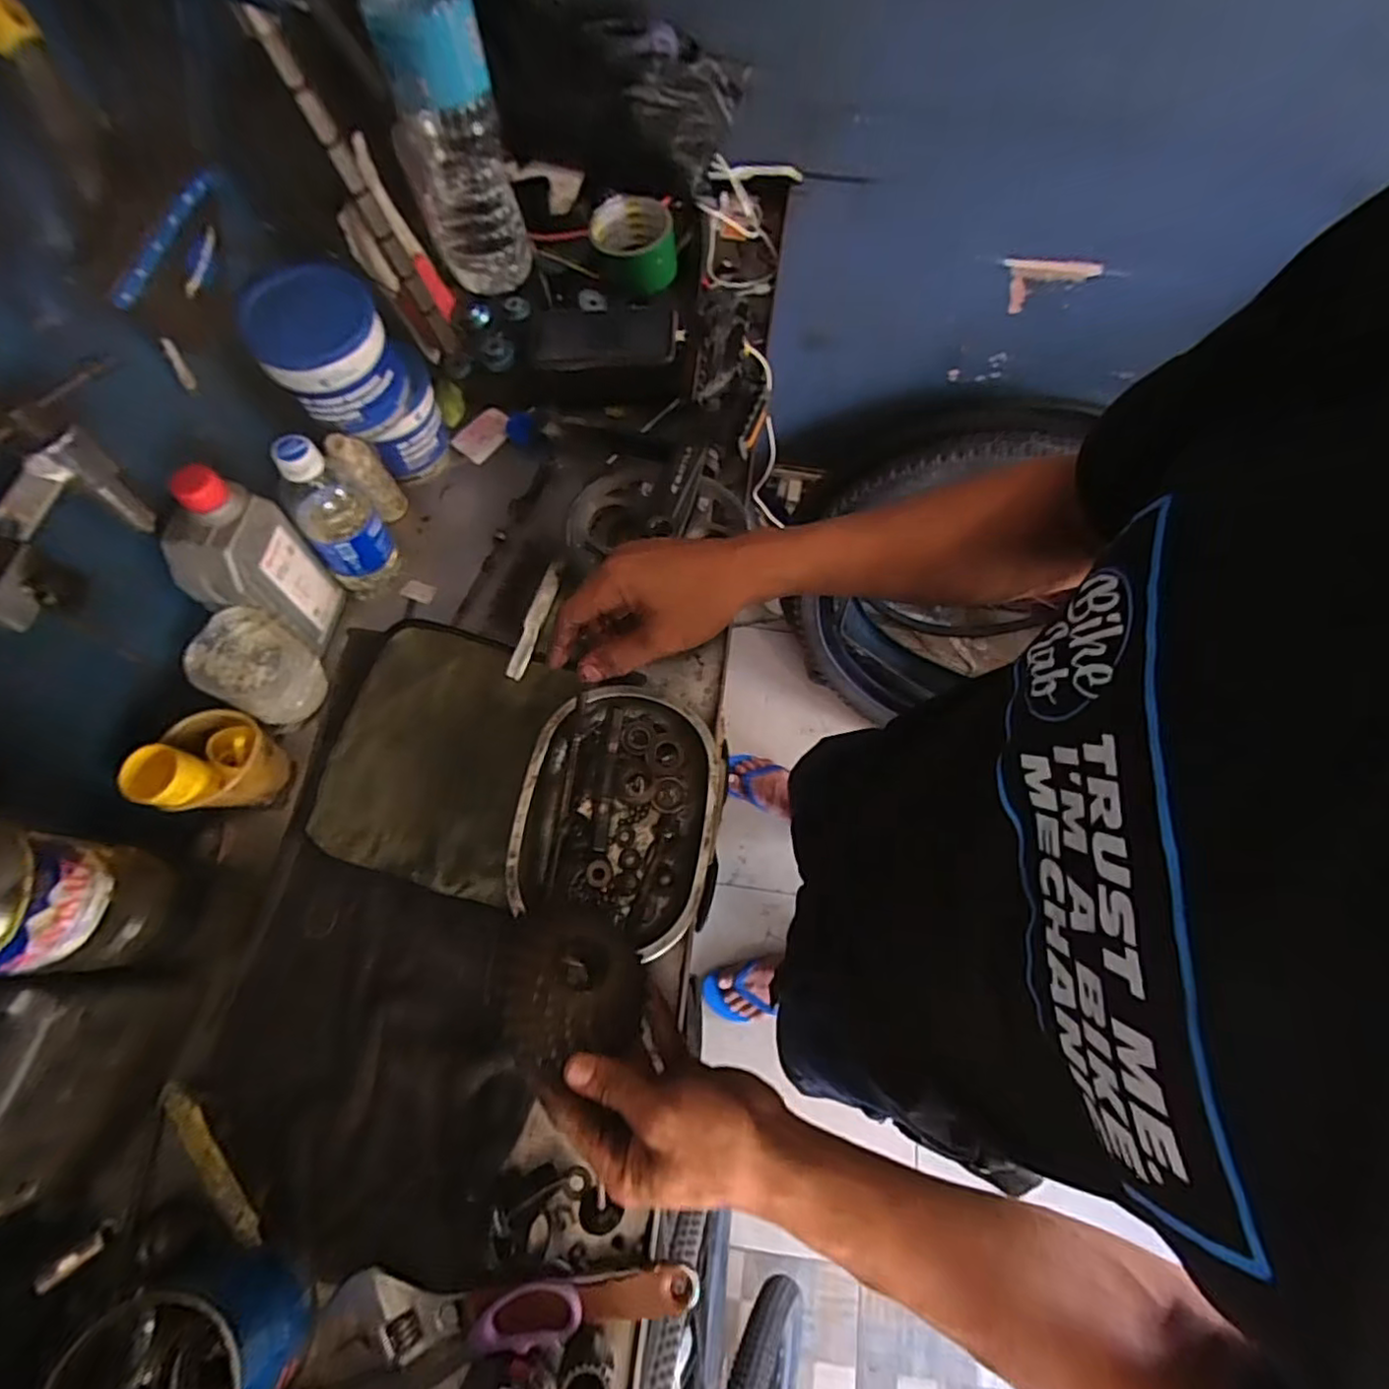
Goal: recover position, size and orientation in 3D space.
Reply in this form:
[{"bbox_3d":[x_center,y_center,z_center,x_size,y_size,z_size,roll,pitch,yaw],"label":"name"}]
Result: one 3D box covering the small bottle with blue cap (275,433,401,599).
[{"bbox_3d":[-0.311,-0.152,0.571,0.060,0.165,0.057,1,68,-1],"label":"small bottle with blue cap"}]

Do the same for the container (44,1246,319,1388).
[{"bbox_3d":[-0.289,0.388,0.379,0.104,0.089,0.095,1,68,-1],"label":"container"}]

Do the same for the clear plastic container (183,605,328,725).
[{"bbox_3d":[-0.355,-0.019,0.547,0.064,0.091,0.073,27,70,9],"label":"clear plastic container"}]

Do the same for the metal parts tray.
[{"bbox_3d":[-0.060,0.093,0.545,0.151,0.034,0.196,13,68,4],"label":"metal parts tray"}]

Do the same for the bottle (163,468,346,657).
[{"bbox_3d":[-0.356,-0.101,0.540,0.053,0.171,0.081,10,68,2],"label":"bottle"}]

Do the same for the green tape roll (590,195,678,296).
[{"bbox_3d":[-0.065,-0.481,0.708,0.089,0.054,0.086,-7,69,-5],"label":"green tape roll"}]

